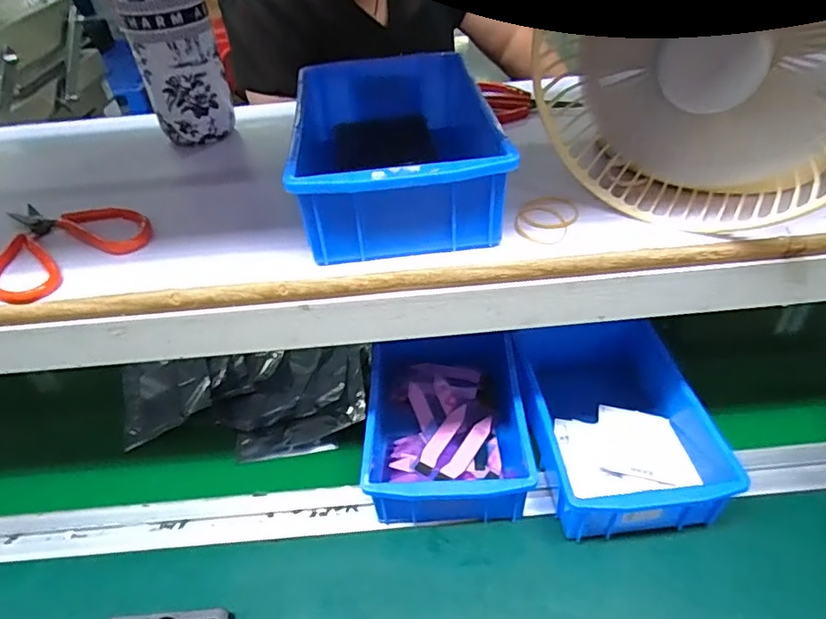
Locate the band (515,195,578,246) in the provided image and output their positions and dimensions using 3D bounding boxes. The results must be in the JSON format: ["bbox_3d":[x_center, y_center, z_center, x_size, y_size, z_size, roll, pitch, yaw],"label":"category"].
[{"bbox_3d":[0.089,-0.061,0.374,0.038,0.005,0.053,20,46,27],"label":"band"}]

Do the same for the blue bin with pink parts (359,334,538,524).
[{"bbox_3d":[0.030,0.097,0.503,0.132,0.062,0.185,0,42,6],"label":"blue bin with pink parts"}]

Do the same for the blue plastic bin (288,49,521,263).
[{"bbox_3d":[-0.011,-0.115,0.398,0.139,0.063,0.199,-8,40,-4],"label":"blue plastic bin"}]

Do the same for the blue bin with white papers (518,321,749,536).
[{"bbox_3d":[0.170,0.098,0.491,0.146,0.064,0.190,-4,42,0],"label":"blue bin with white papers"}]

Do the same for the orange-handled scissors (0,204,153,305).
[{"bbox_3d":[-0.247,-0.053,0.390,0.102,0.016,0.110,-33,48,-29],"label":"orange-handled scissors"}]

